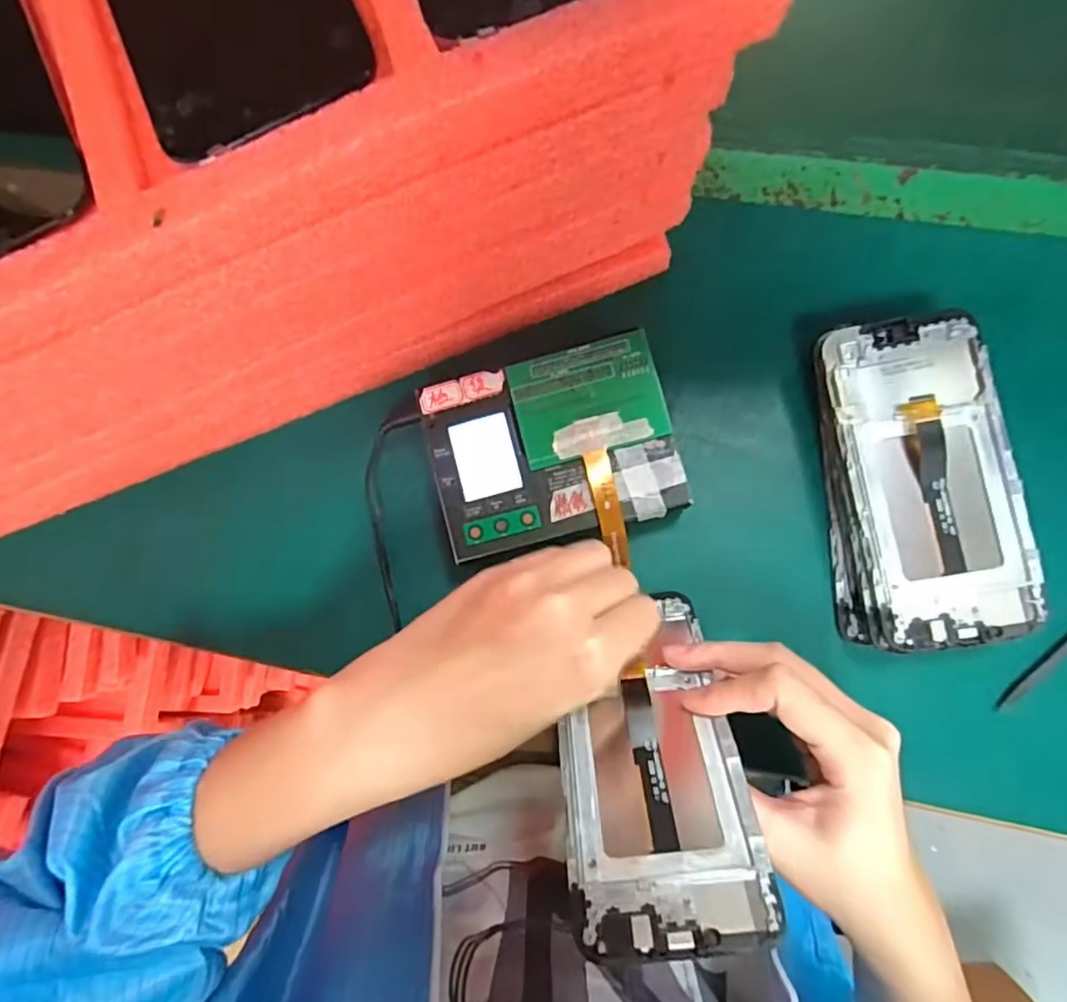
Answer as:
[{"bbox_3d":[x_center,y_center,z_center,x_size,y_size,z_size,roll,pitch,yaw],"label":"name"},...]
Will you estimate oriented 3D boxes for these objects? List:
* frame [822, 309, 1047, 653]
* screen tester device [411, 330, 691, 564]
[{"bbox_3d":[0.192,-0.011,0.295,0.072,0.013,0.157,-11,85,5],"label":"frame"},{"bbox_3d":[0.010,-0.025,0.318,0.122,0.019,0.100,-14,82,4],"label":"screen tester device"}]

